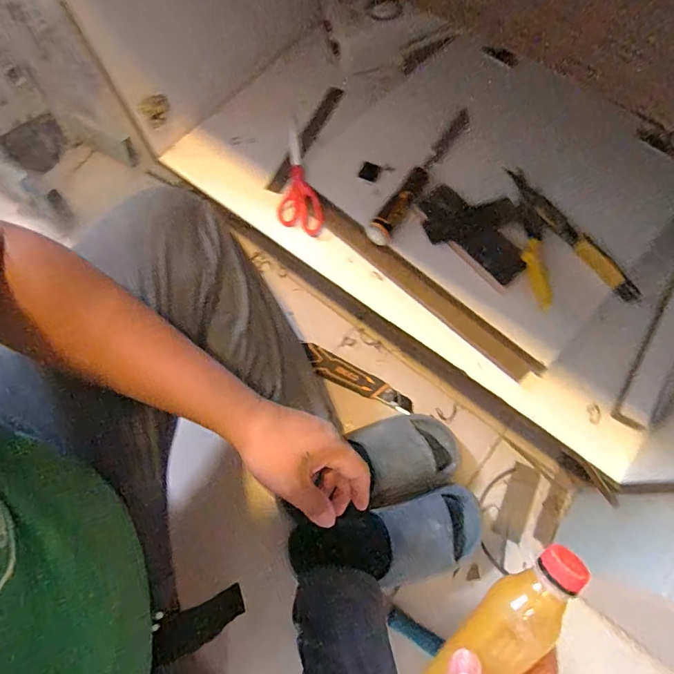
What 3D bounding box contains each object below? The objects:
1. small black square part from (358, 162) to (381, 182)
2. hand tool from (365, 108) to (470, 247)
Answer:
[{"bbox_3d":[0.050,-0.251,0.657,0.028,0.006,0.028,21,84,10],"label":"small black square part"},{"bbox_3d":[0.116,-0.217,0.635,0.040,0.046,0.219,33,74,14],"label":"hand tool"}]

